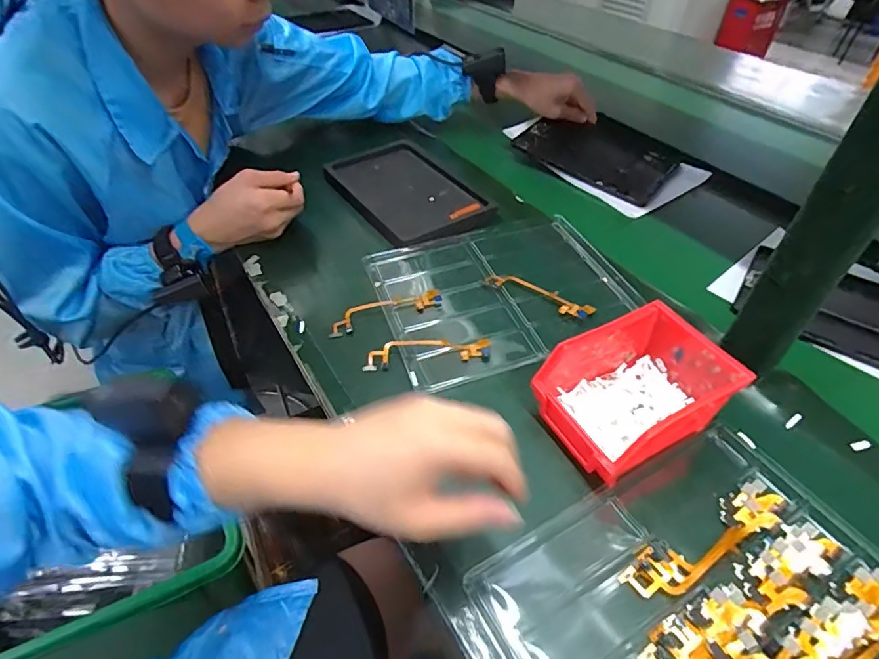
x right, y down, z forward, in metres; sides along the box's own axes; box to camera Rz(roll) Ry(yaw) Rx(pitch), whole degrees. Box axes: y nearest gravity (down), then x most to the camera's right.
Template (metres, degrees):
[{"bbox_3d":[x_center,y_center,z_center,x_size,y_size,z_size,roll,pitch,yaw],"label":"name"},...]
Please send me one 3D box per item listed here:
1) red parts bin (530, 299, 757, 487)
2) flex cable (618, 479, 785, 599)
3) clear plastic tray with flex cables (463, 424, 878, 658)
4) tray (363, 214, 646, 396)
[{"bbox_3d":[0.167,0.051,0.419,0.148,0.070,0.099,-19,49,-21],"label":"red parts bin"},{"bbox_3d":[0.199,0.153,0.360,0.144,0.009,0.034,-19,48,-20],"label":"flex cable"},{"bbox_3d":[0.186,0.194,0.321,0.260,0.014,0.215,-20,49,-22],"label":"clear plastic tray with flex cables"},{"bbox_3d":[0.078,-0.047,0.562,0.278,0.018,0.214,-12,47,-15],"label":"tray"}]

